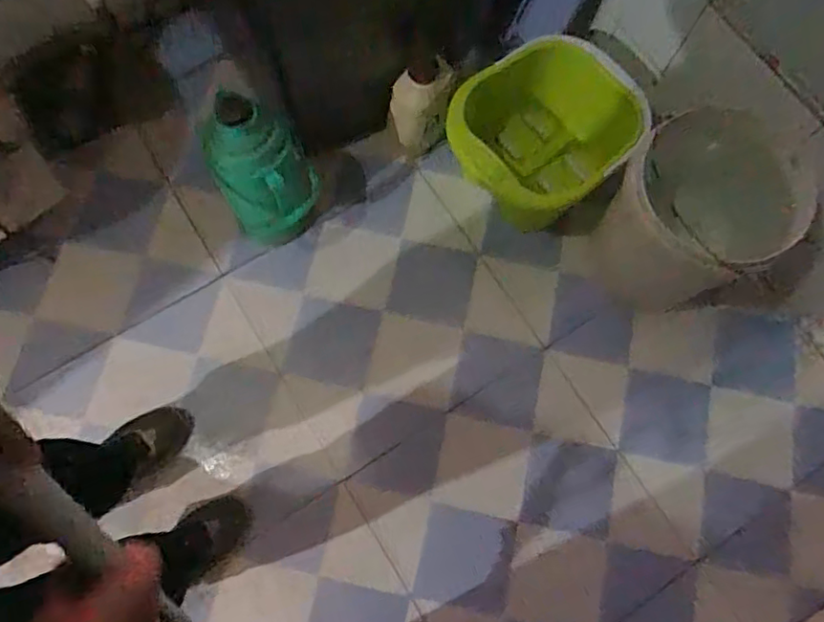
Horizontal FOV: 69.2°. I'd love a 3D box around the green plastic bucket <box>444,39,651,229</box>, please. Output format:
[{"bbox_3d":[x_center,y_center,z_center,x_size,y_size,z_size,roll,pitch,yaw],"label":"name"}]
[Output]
[{"bbox_3d":[0.310,-0.389,1.291,0.381,0.194,0.327,-29,76,-9],"label":"green plastic bucket"}]

